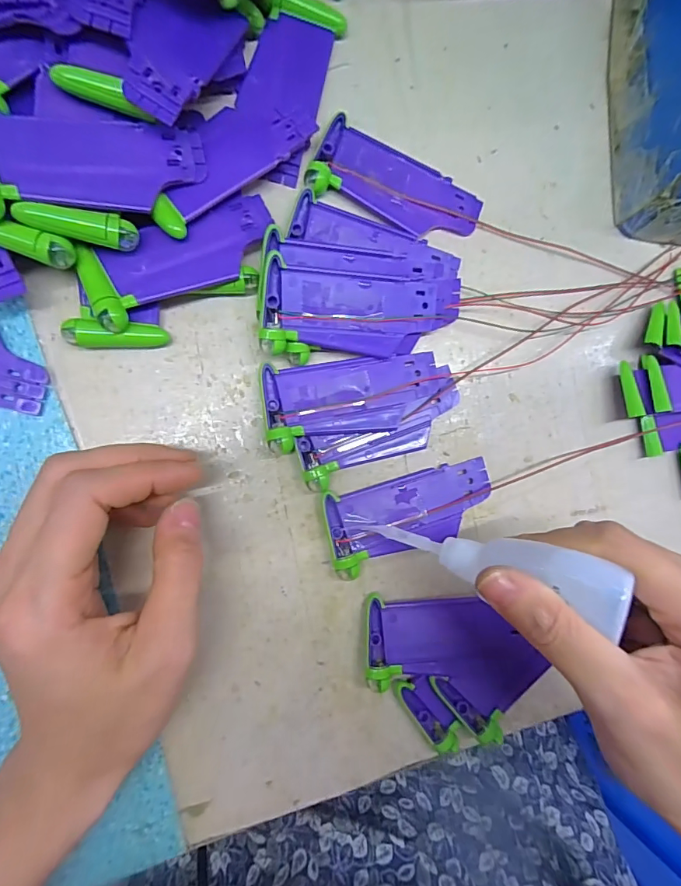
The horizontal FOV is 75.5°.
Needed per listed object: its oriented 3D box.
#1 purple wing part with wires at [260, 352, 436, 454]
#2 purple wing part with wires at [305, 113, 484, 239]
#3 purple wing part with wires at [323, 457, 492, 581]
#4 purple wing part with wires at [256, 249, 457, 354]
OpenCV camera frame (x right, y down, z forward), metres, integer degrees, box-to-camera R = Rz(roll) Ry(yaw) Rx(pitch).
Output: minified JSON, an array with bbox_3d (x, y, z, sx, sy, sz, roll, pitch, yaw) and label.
[{"bbox_3d":[0.006,-0.021,0.221,0.087,0.012,0.040,-6,91,-9],"label":"purple wing part with wires"},{"bbox_3d":[0.031,-0.132,0.227,0.089,0.010,0.040,18,87,-9],"label":"purple wing part with wires"},{"bbox_3d":[0.037,0.036,0.225,0.089,0.011,0.039,-12,92,-9],"label":"purple wing part with wires"},{"bbox_3d":[0.013,-0.063,0.215,0.099,0.008,0.040,1,101,-15],"label":"purple wing part with wires"}]

